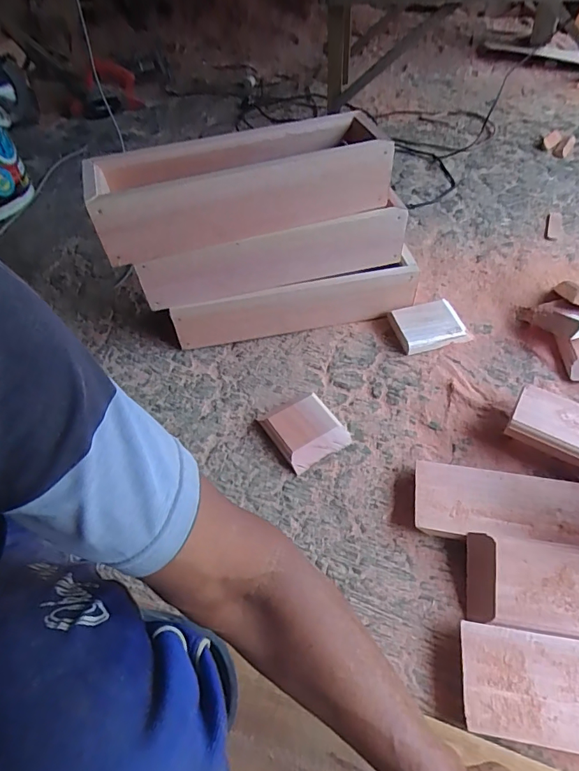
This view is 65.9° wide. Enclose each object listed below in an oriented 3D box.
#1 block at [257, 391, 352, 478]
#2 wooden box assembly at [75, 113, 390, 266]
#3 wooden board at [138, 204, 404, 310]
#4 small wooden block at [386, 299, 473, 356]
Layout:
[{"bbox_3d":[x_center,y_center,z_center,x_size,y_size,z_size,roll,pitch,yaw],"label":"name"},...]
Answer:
[{"bbox_3d":[0.023,0.073,0.760,0.110,0.031,0.123,-30,56,-17],"label":"block"},{"bbox_3d":[-0.078,-0.339,0.752,0.478,0.112,0.145,-15,53,-7],"label":"wooden box assembly"},{"bbox_3d":[-0.024,-0.221,0.798,0.472,0.106,0.015,-13,53,-5],"label":"wooden board"},{"bbox_3d":[0.276,-0.116,0.884,0.128,0.033,0.102,-14,53,-6],"label":"small wooden block"}]

